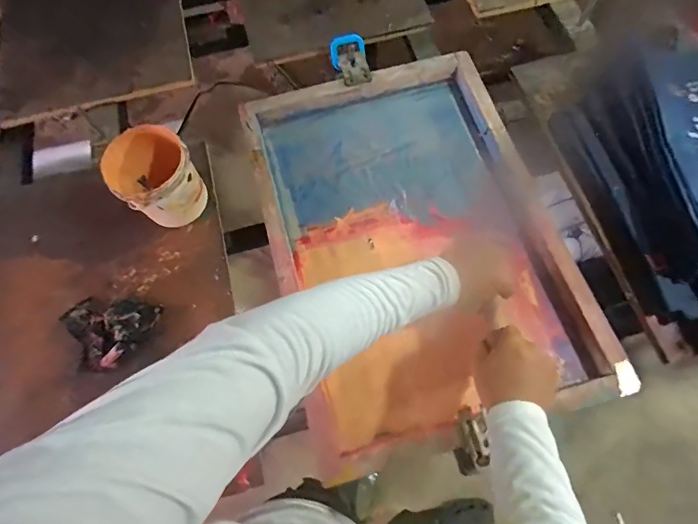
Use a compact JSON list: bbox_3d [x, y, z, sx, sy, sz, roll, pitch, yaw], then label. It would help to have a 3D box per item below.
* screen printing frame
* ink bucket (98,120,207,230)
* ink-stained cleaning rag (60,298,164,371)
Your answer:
[{"bbox_3d":[0.106,-0.062,0.675,0.446,0.049,0.644,-14,69,-5],"label":"screen printing frame"},{"bbox_3d":[-0.309,-0.135,0.659,0.128,0.118,0.125,0,68,1],"label":"ink bucket"},{"bbox_3d":[-0.379,0.109,0.621,0.144,0.033,0.107,4,69,2],"label":"ink-stained cleaning rag"}]

